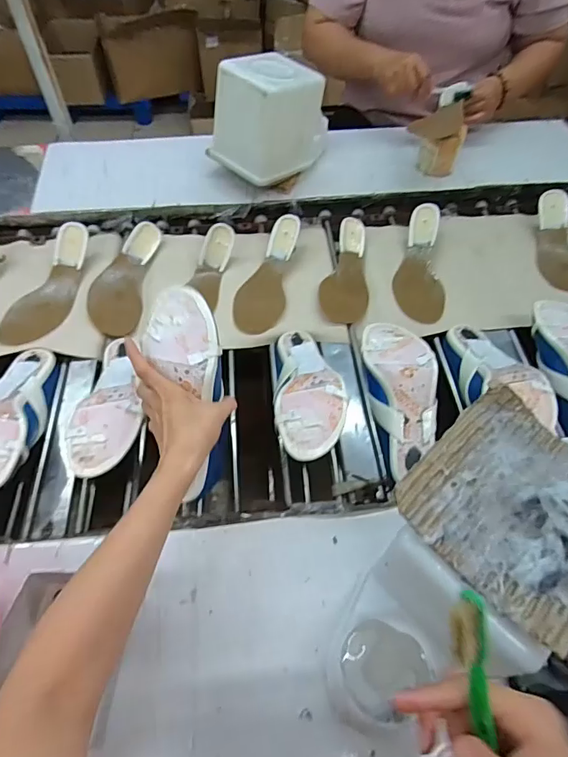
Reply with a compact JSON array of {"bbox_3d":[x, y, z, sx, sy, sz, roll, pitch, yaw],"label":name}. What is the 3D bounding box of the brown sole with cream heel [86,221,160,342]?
[{"bbox_3d":[-0.284,-0.171,0.806,0.096,0.065,0.238,6,56,3],"label":"brown sole with cream heel"}]

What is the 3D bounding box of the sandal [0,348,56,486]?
[{"bbox_3d":[-0.374,0.042,0.618,0.092,0.058,0.246,-4,40,-4],"label":"sandal"}]

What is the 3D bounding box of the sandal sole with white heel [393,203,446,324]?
[{"bbox_3d":[0.246,-0.208,0.831,0.080,0.034,0.230,5,72,2],"label":"sandal sole with white heel"}]

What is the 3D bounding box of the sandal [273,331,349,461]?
[{"bbox_3d":[0.030,0.007,0.629,0.095,0.050,0.247,-4,39,-4],"label":"sandal"}]

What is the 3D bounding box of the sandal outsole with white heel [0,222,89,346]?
[{"bbox_3d":[-0.402,-0.159,0.797,0.095,0.028,0.245,22,67,-7],"label":"sandal outsole with white heel"}]

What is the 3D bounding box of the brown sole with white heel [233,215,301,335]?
[{"bbox_3d":[-0.027,-0.181,0.806,0.084,0.034,0.232,14,71,8],"label":"brown sole with white heel"}]

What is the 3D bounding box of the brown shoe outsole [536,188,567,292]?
[{"bbox_3d":[0.535,-0.250,0.876,0.058,0.098,0.232,-10,79,-8],"label":"brown shoe outsole"}]

